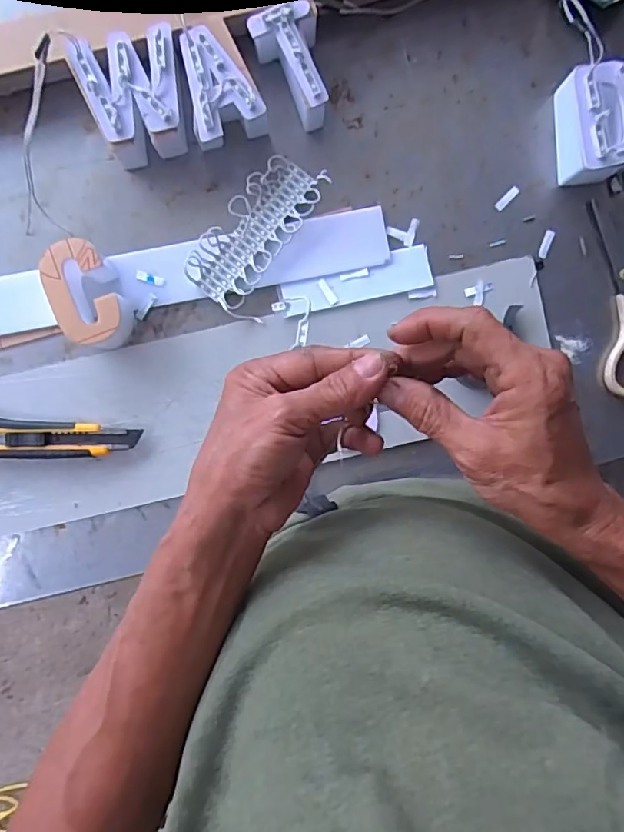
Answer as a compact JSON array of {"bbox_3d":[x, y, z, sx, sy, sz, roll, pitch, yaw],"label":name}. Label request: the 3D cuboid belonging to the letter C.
[{"bbox_3d":[-0.186,-0.100,0.463,0.049,0.048,0.082,-22,92,0],"label":"letter C"}]

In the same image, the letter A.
[{"bbox_3d":[-0.078,-0.269,0.462,0.058,0.050,0.080,-23,92,0],"label":"letter A"}]

